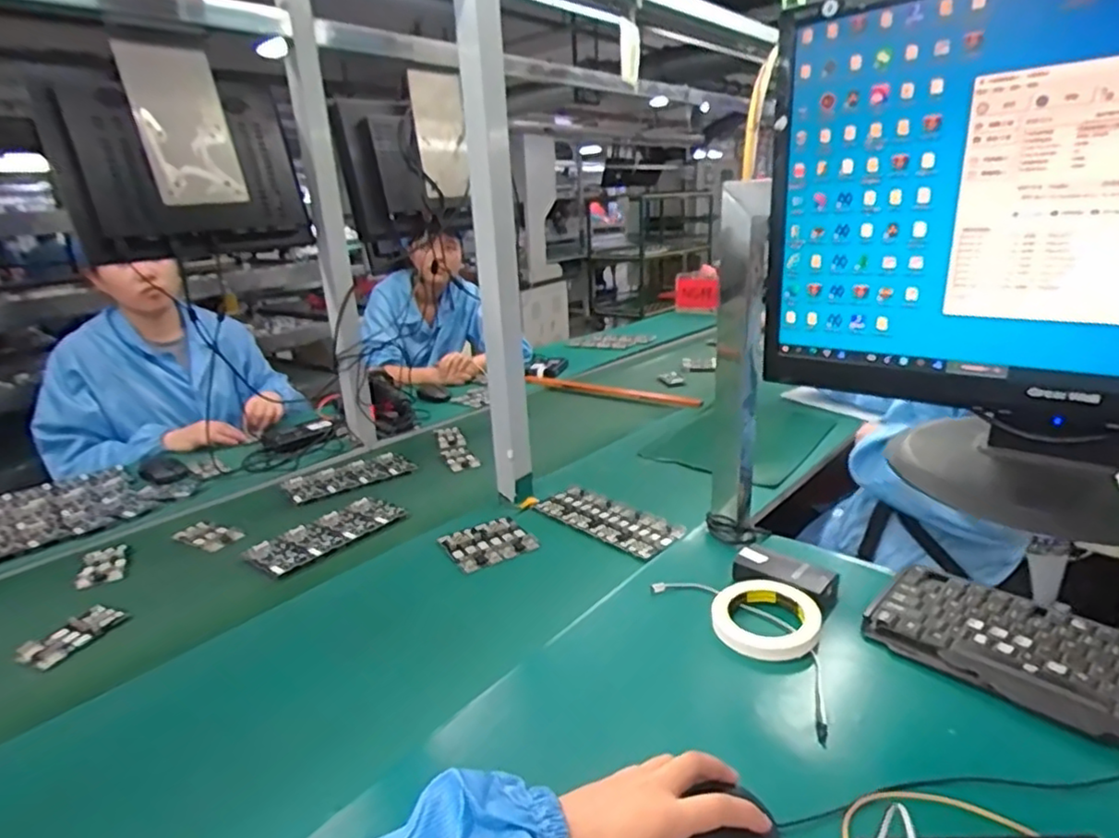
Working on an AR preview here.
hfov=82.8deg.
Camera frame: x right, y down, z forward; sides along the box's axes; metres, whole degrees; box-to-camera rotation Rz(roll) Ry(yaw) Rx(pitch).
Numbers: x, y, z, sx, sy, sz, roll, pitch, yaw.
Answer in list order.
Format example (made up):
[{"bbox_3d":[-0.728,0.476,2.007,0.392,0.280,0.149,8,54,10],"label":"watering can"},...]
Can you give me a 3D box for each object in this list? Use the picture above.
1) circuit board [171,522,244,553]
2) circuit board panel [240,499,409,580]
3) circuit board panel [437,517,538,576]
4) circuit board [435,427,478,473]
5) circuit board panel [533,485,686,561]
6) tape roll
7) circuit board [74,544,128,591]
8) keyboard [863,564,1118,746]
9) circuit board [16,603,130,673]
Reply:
[{"bbox_3d":[-0.537,0.177,0.970,0.103,0.008,0.054,7,22,27],"label":"circuit board"},{"bbox_3d":[-0.345,0.169,0.951,0.093,0.012,0.222,12,24,37],"label":"circuit board panel"},{"bbox_3d":[-0.099,0.174,0.886,0.111,0.011,0.104,-14,22,-29],"label":"circuit board panel"},{"bbox_3d":[-0.210,0.059,1.271,0.059,0.012,0.231,-10,20,-18],"label":"circuit board"},{"bbox_3d":[0.075,0.145,0.930,0.104,0.008,0.227,-19,25,-39],"label":"circuit board panel"},{"bbox_3d":[0.215,0.206,0.658,0.102,0.029,0.102,-3,19,1],"label":"tape roll"},{"bbox_3d":[-0.637,0.208,0.885,0.053,0.013,0.102,-13,21,-26],"label":"circuit board"},{"bbox_3d":[0.489,0.228,0.515,0.137,0.022,0.426,-19,25,-39],"label":"keyboard"},{"bbox_3d":[-0.574,0.256,0.750,0.055,0.015,0.100,8,22,28],"label":"circuit board"}]

